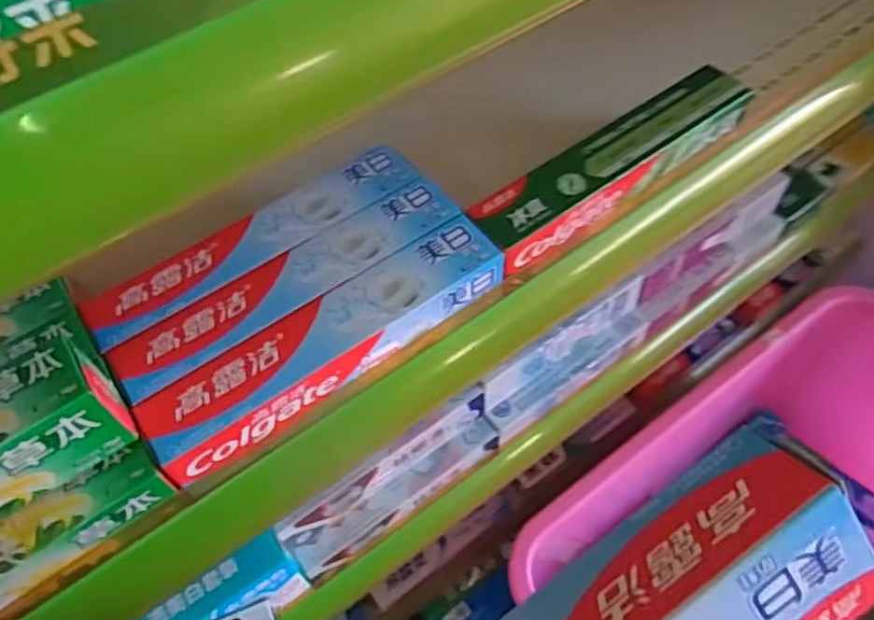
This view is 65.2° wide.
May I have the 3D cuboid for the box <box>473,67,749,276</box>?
[{"bbox_3d":[0.110,-0.092,0.427,0.204,0.030,0.042,-33,62,-17],"label":"box"}]

